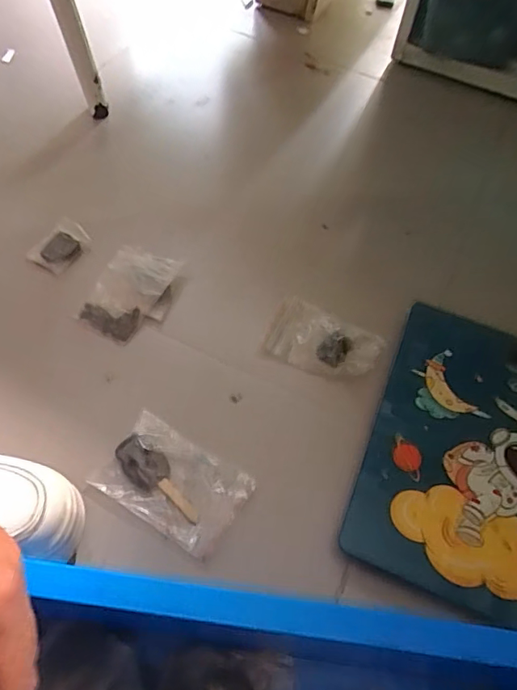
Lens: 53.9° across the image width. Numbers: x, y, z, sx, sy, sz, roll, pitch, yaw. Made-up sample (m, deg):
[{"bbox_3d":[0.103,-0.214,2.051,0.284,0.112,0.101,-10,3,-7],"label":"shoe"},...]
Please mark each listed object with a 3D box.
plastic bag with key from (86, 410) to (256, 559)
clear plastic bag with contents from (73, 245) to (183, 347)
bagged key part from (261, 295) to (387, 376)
[{"bbox_3d":[-0.072,0.115,0.429,0.115,0.013,0.075,28,58,13],"label":"plastic bag with key"},{"bbox_3d":[-0.137,-0.055,0.532,0.070,0.009,0.105,22,69,9],"label":"clear plastic bag with contents"},{"bbox_3d":[0.068,-0.005,0.528,0.113,0.013,0.077,22,57,9],"label":"bagged key part"}]

